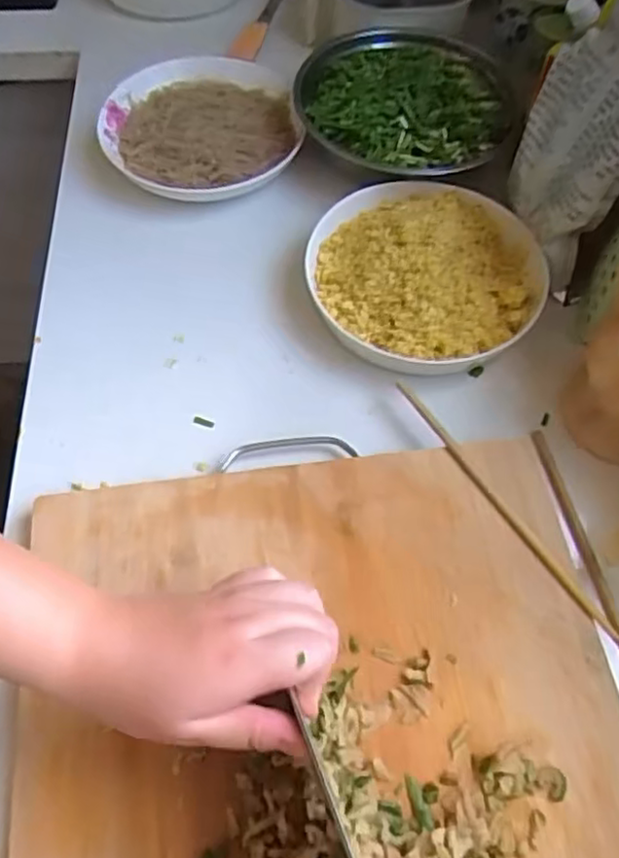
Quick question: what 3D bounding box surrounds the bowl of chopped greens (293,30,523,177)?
[{"bbox_3d":[0.091,-0.314,0.648,0.198,0.048,0.193,-1,60,-2],"label":"bowl of chopped greens"}]

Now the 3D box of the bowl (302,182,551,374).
[{"bbox_3d":[0.096,-0.133,0.571,0.191,0.067,0.180,1,60,-1],"label":"bowl"}]

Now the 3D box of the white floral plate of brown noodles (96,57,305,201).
[{"bbox_3d":[-0.107,-0.293,0.669,0.186,0.037,0.188,1,60,-1],"label":"white floral plate of brown noodles"}]

